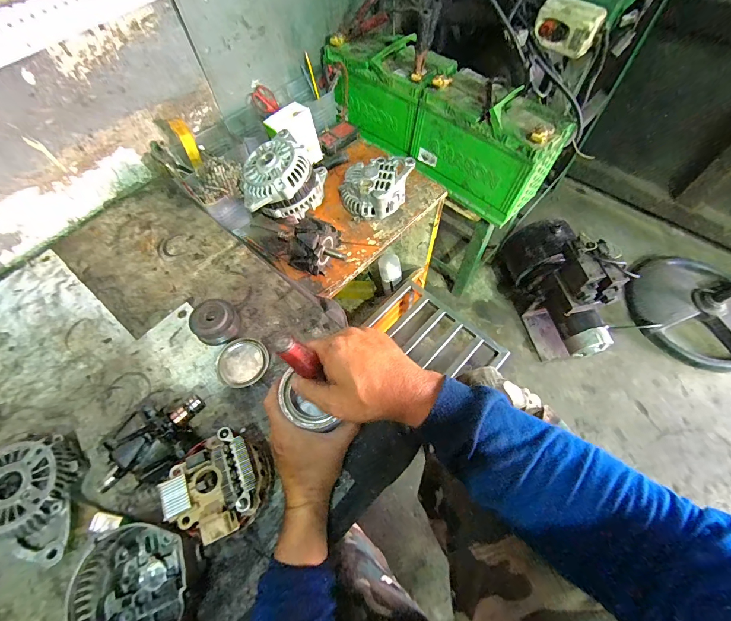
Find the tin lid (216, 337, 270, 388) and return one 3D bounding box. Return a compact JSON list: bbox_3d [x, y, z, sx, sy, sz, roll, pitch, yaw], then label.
[{"bbox_3d":[-0.187,0.078,0.510,0.074,0.013,0.073,-1,62,2],"label":"tin lid"}]

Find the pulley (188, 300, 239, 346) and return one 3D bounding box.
[{"bbox_3d":[-0.236,0.017,0.530,0.065,0.038,0.060,-1,62,2],"label":"pulley"}]

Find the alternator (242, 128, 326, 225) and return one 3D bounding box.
[{"bbox_3d":[-0.164,-0.272,0.690,0.164,0.114,0.160,-13,63,-5],"label":"alternator"}]

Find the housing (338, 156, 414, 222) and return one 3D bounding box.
[{"bbox_3d":[0.032,-0.271,0.737,0.166,0.062,0.114,-21,64,-9],"label":"housing"}]

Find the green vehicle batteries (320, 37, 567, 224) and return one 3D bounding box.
[{"bbox_3d":[0.177,-0.477,0.836,0.193,0.199,0.578,-41,68,-18],"label":"green vehicle batteries"}]

